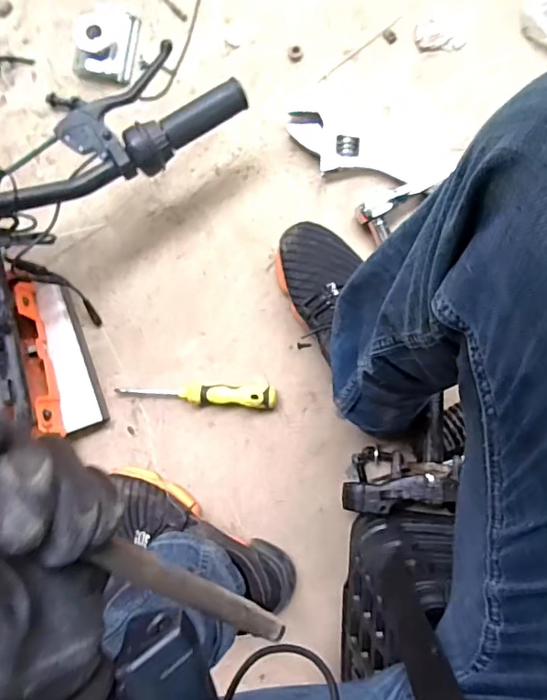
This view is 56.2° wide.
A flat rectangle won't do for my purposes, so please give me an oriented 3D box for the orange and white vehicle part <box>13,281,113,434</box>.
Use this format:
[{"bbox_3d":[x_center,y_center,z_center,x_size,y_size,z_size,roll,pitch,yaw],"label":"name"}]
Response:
[{"bbox_3d":[-0.270,0.008,0.639,0.061,0.069,0.195,-17,87,4],"label":"orange and white vehicle part"}]

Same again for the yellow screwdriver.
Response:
[{"bbox_3d":[-0.096,0.056,0.642,0.199,0.029,0.028,1,89,5],"label":"yellow screwdriver"}]

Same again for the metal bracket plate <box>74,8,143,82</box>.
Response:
[{"bbox_3d":[-0.219,-0.399,0.662,0.072,0.035,0.091,13,90,5],"label":"metal bracket plate"}]

